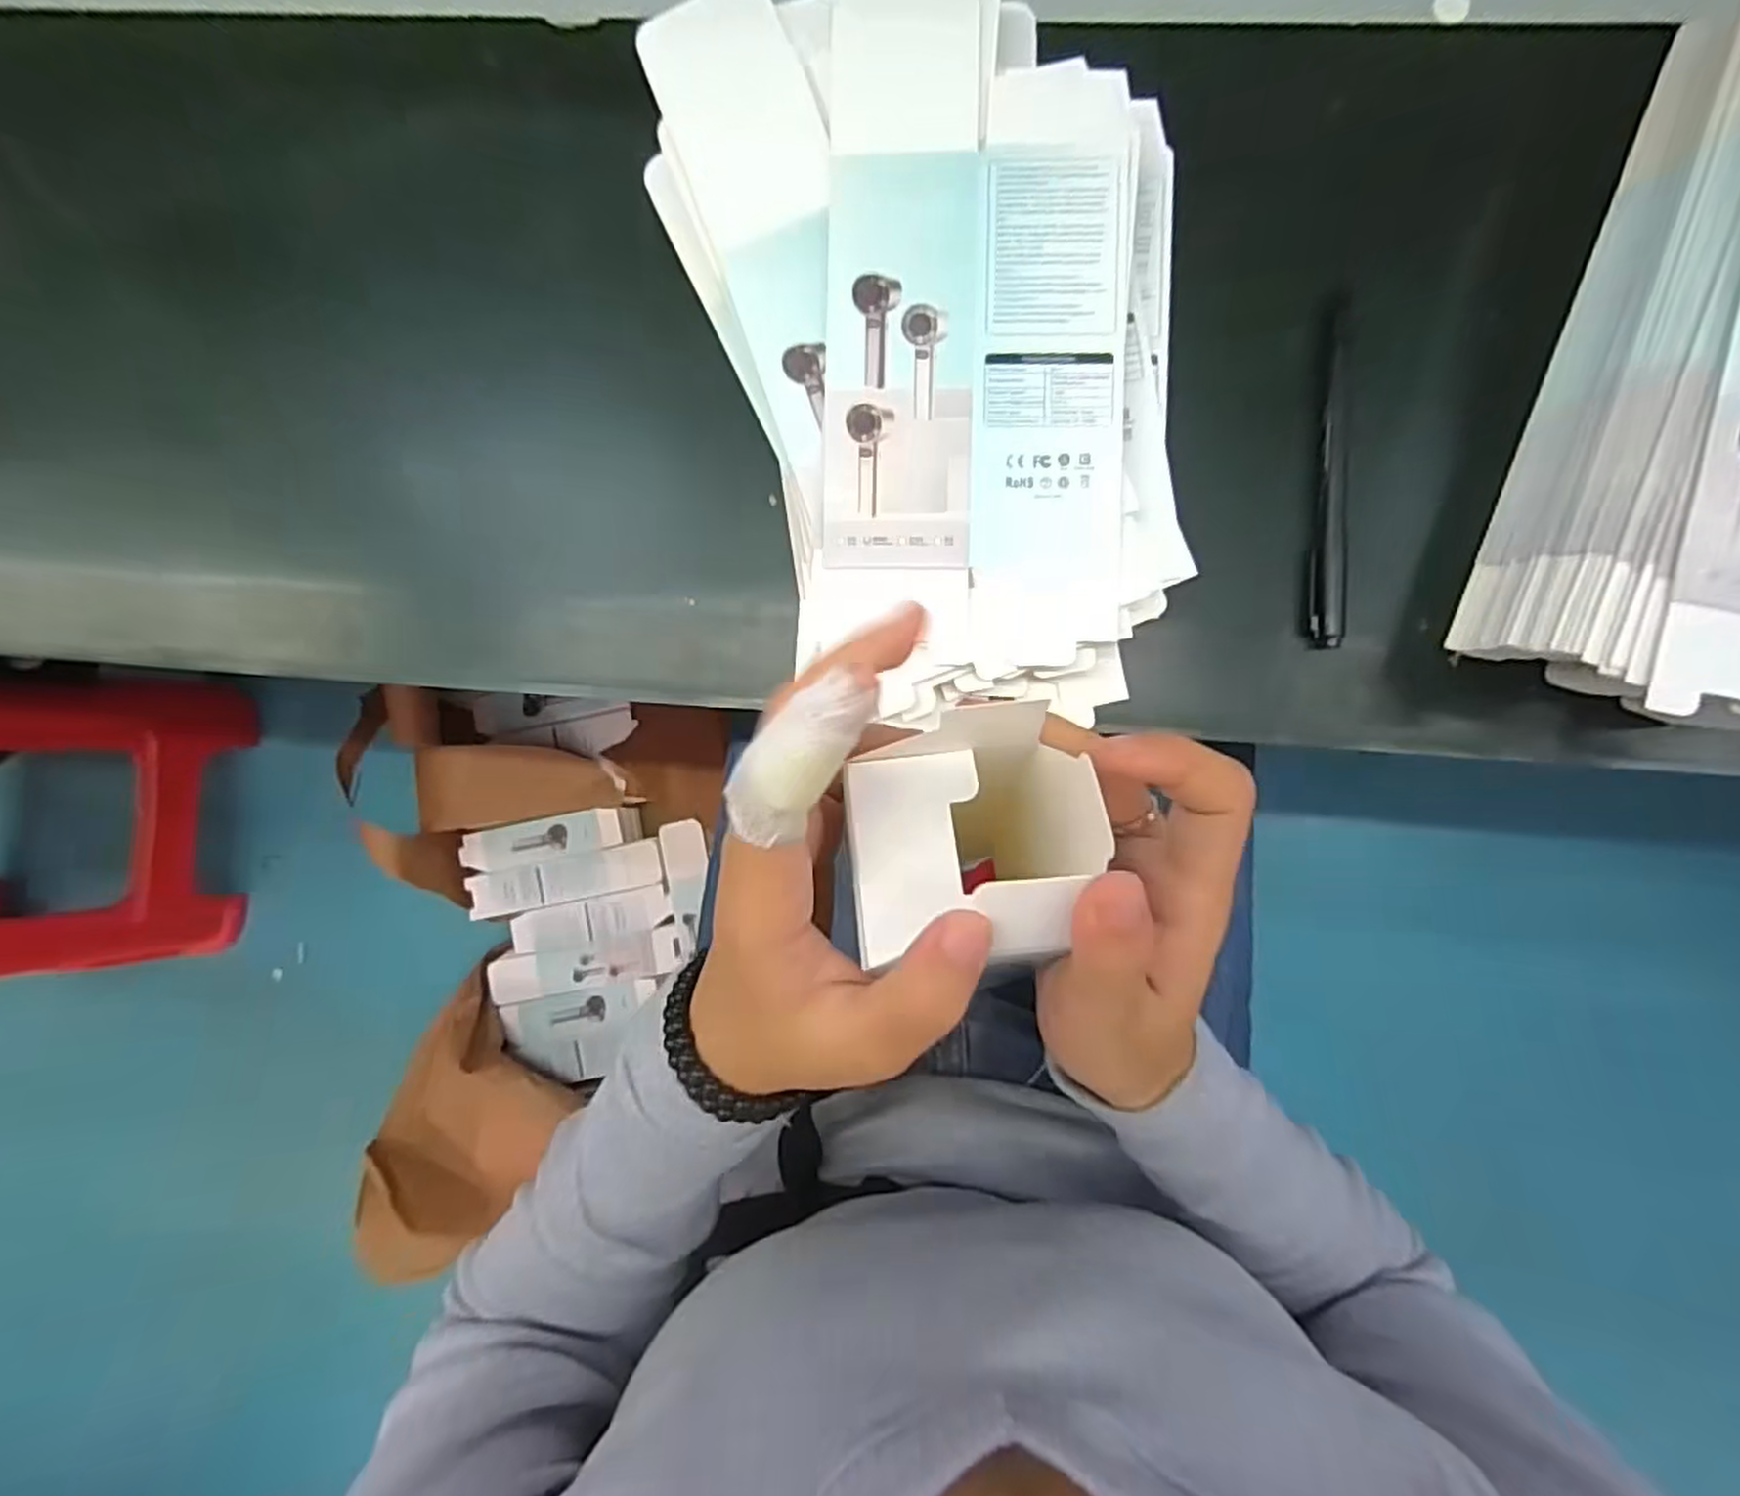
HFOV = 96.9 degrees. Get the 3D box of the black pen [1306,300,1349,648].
[{"bbox_3d":[0.194,-0.115,0.327,0.014,0.009,0.143,1,88,5],"label":"black pen"}]

